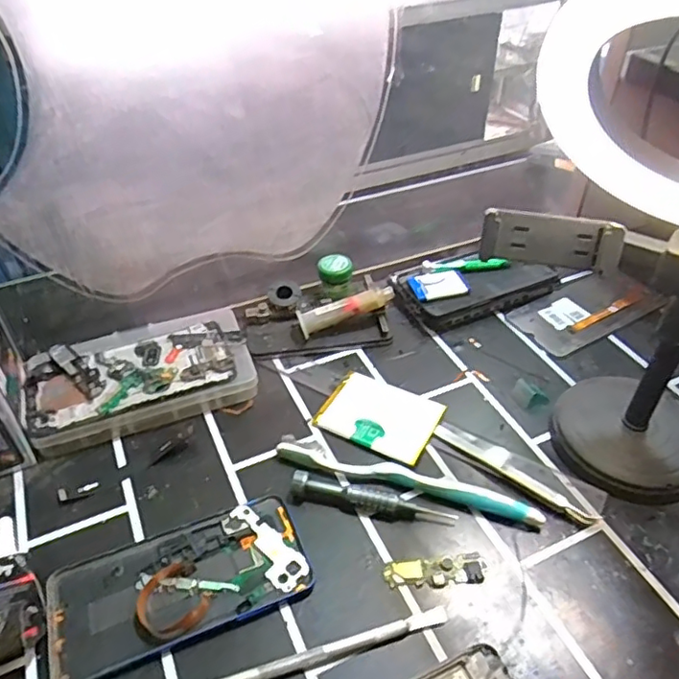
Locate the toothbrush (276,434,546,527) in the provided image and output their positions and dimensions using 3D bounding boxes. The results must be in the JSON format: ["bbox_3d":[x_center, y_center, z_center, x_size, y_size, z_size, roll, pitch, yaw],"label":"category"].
[{"bbox_3d":[0.045,0.095,0.415,0.185,0.011,0.022,12,45,14],"label":"toothbrush"}]

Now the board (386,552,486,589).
[{"bbox_3d":[0.061,0.144,0.371,0.063,0.004,0.019,-4,43,-3],"label":"board"}]

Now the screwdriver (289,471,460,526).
[{"bbox_3d":[0.023,0.109,0.403,0.111,0.012,0.015,11,44,13],"label":"screwdriver"}]

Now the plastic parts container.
[{"bbox_3d":[-0.161,0.027,0.485,0.171,0.034,0.099,-17,45,-16],"label":"plastic parts container"}]

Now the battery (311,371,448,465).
[{"bbox_3d":[0.031,0.058,0.462,0.088,0.008,0.062,20,47,21],"label":"battery"}]

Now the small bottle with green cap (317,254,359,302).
[{"bbox_3d":[-0.002,-0.059,0.556,0.032,0.039,0.035,-1,43,1],"label":"small bottle with green cap"}]

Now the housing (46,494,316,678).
[{"bbox_3d":[-0.098,0.150,0.368,0.153,0.005,0.074,-16,45,-15],"label":"housing"}]

